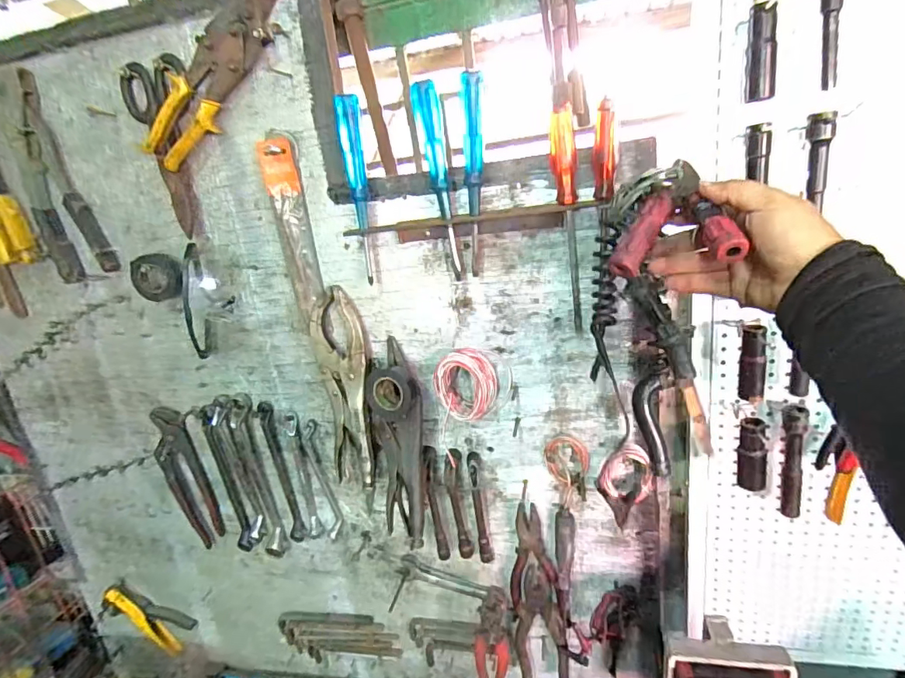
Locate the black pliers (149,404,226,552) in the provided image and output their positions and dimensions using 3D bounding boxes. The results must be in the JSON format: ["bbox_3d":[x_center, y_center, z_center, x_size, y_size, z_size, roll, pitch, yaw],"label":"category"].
[{"bbox_3d":[-0.407,0.218,0.750,0.065,0.247,0.013,-6,22,2],"label":"black pliers"}]

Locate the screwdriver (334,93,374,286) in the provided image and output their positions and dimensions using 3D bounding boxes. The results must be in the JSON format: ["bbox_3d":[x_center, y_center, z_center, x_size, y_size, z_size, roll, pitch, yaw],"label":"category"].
[{"bbox_3d":[-0.100,-0.162,0.536,0.024,0.190,0.031,-12,18,-13],"label":"screwdriver"}]

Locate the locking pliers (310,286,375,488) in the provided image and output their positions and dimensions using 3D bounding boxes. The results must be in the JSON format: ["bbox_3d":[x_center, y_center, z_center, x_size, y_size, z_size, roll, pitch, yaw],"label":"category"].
[{"bbox_3d":[-0.134,0.063,0.618,0.065,0.246,0.018,-4,8,15],"label":"locking pliers"}]

